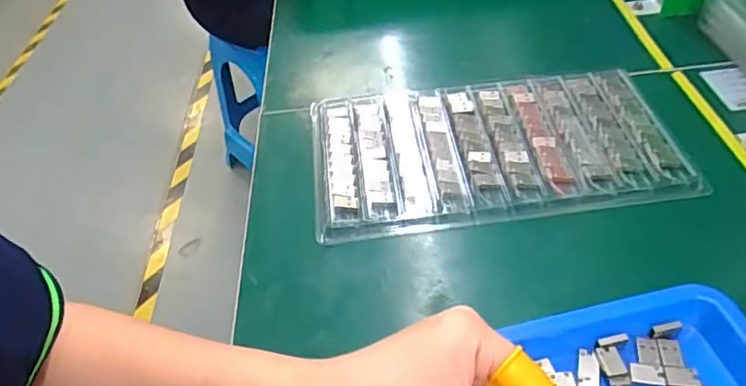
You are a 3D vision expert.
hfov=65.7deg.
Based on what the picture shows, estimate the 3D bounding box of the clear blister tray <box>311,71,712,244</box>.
[{"bbox_3d":[0.096,-0.043,0.485,0.289,0.009,0.161,-7,45,0],"label":"clear blister tray"}]

